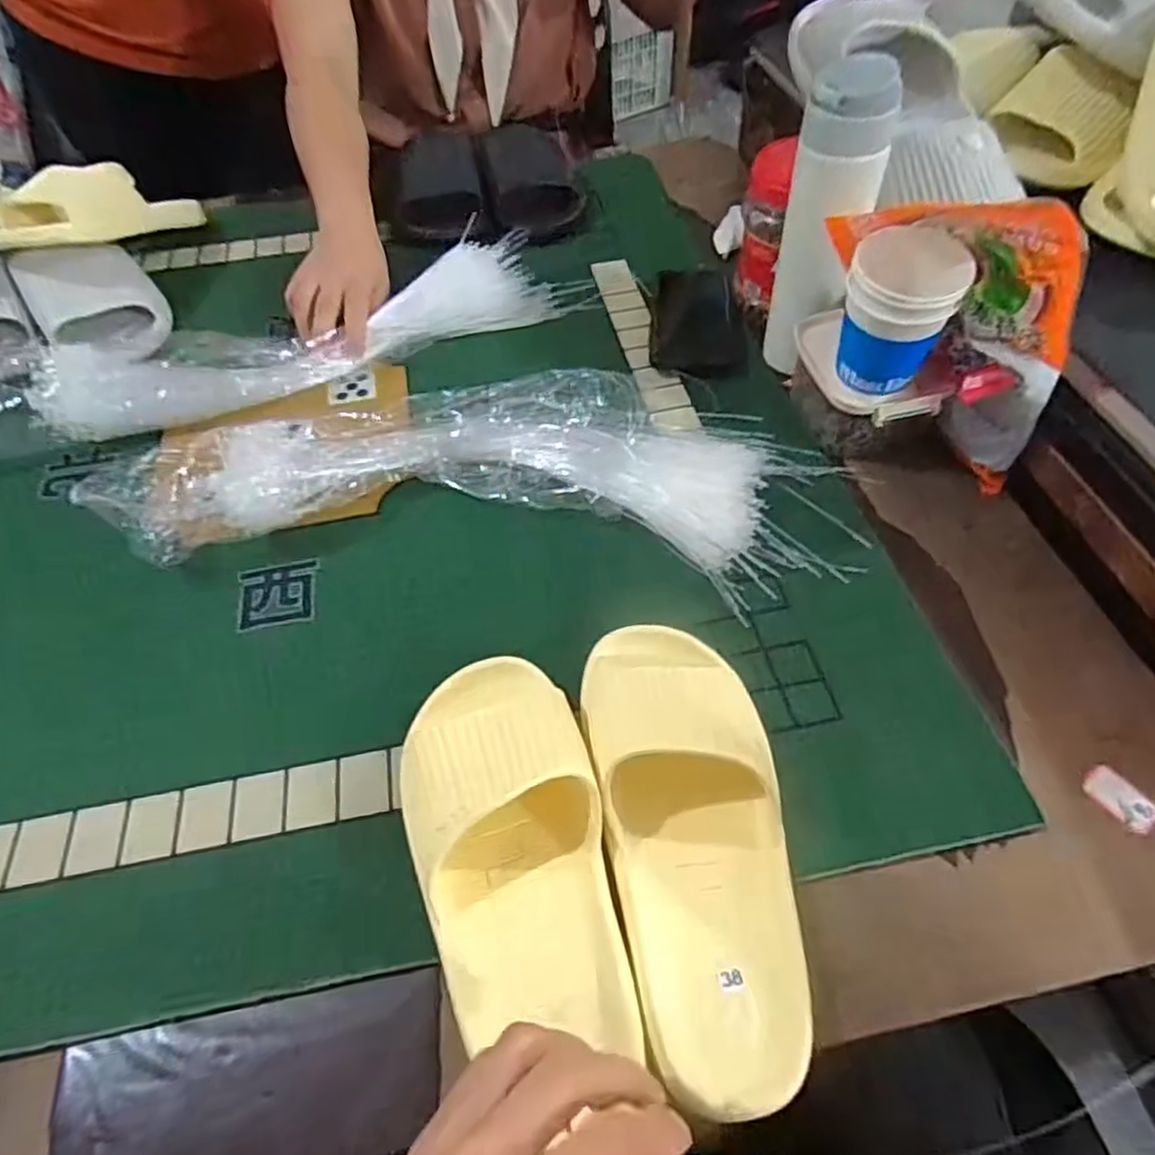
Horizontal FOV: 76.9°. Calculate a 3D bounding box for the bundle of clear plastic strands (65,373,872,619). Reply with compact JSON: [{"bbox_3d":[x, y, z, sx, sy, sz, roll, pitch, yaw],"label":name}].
[{"bbox_3d":[-0.072,-0.081,0.542,0.524,0.069,0.184,4,53,7],"label":"bundle of clear plastic strands"}]

